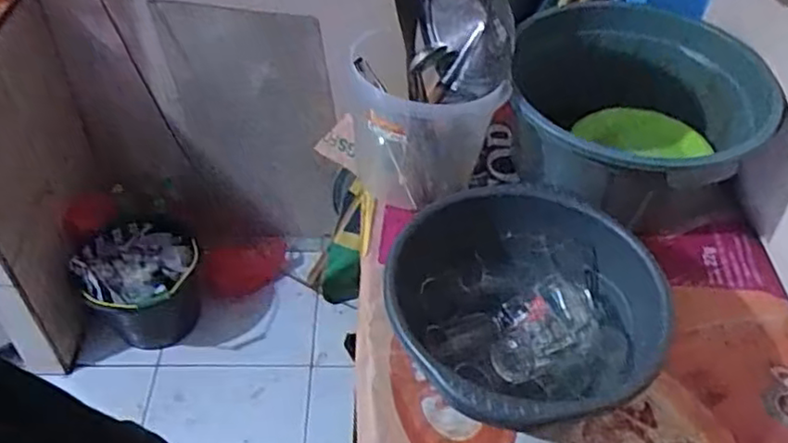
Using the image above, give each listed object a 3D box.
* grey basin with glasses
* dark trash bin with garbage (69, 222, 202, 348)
[{"bbox_3d":[0.175,0.112,0.893,0.361,0.122,0.343,1,46,-1],"label":"grey basin with glasses"},{"bbox_3d":[-0.627,0.159,1.728,0.269,0.259,0.260,-14,48,-15],"label":"dark trash bin with garbage"}]

